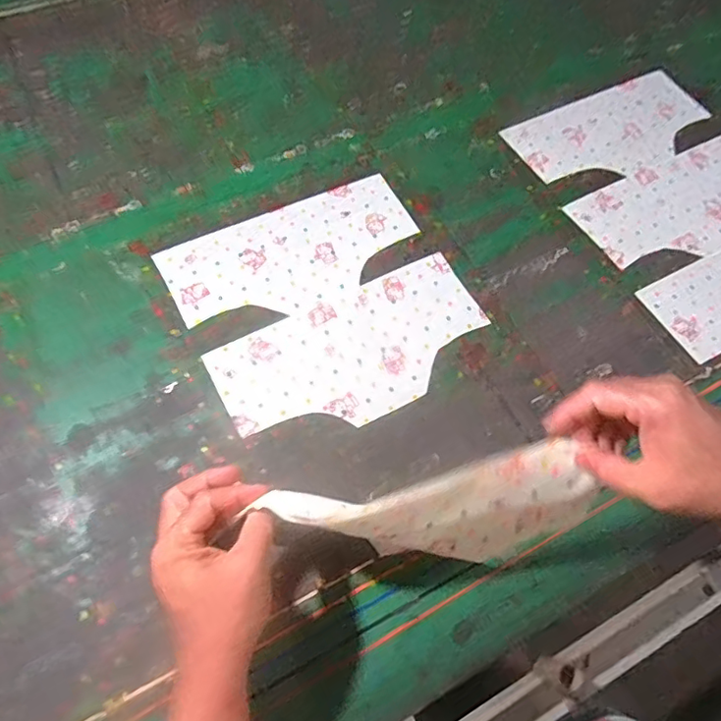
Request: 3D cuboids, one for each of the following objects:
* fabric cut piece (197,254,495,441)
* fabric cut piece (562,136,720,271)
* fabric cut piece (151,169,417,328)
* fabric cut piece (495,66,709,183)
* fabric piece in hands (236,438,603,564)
[{"bbox_3d":[-0.002,-0.010,0.621,0.302,0.004,0.151,-26,66,-15],"label":"fabric cut piece"},{"bbox_3d":[0.436,-0.210,0.744,0.306,0.004,0.148,-26,66,-15],"label":"fabric cut piece"},{"bbox_3d":[-0.078,-0.129,0.680,0.303,0.004,0.147,-24,66,-14],"label":"fabric cut piece"},{"bbox_3d":[0.368,-0.331,0.809,0.302,0.008,0.148,-27,66,-15],"label":"fabric cut piece"},{"bbox_3d":[0.059,0.128,0.468,0.254,0.133,0.062,-3,63,-4],"label":"fabric piece in hands"}]

